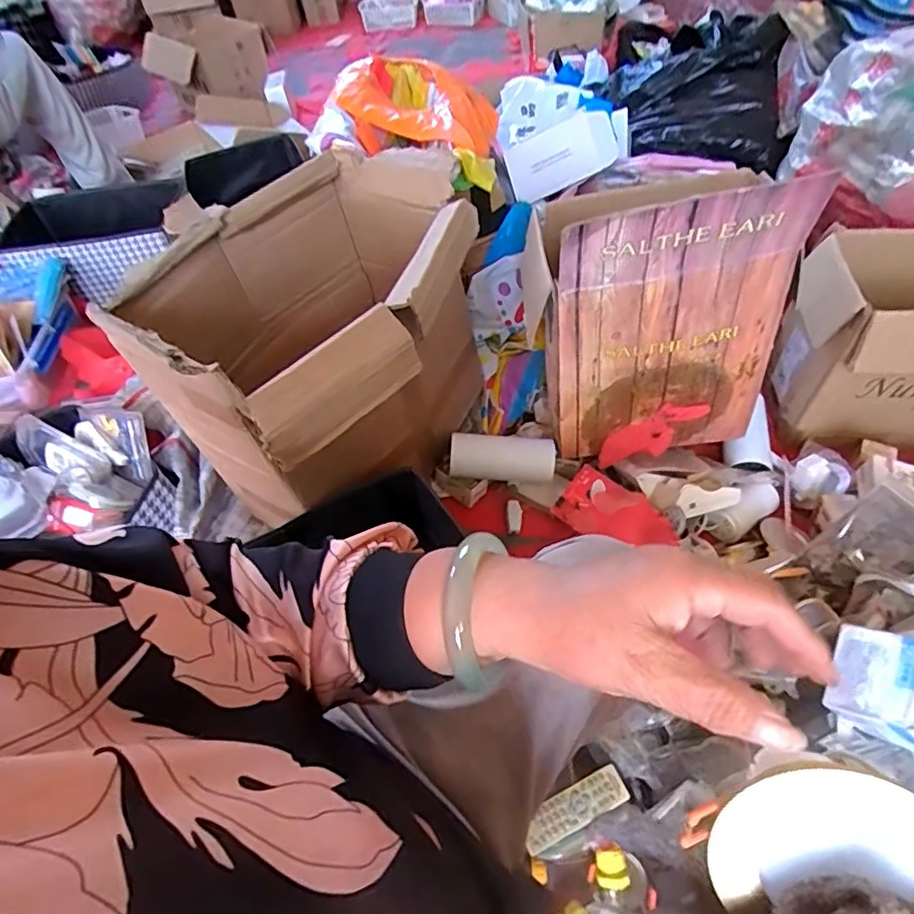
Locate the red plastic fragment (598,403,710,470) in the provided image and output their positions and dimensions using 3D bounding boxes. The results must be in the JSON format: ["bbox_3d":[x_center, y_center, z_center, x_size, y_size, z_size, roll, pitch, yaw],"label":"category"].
[{"bbox_3d":[0.307,-0.033,0.904,0.178,0.091,0.026,-32,45,27],"label":"red plastic fragment"}]

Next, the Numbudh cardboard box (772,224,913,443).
[{"bbox_3d":[0.790,-0.205,0.966,0.427,0.268,0.278,2,51,7],"label":"Numbudh cardboard box"}]

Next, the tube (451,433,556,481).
[{"bbox_3d":[0.077,0.000,0.973,0.175,0.072,0.064,-1,51,4],"label":"tube"}]

